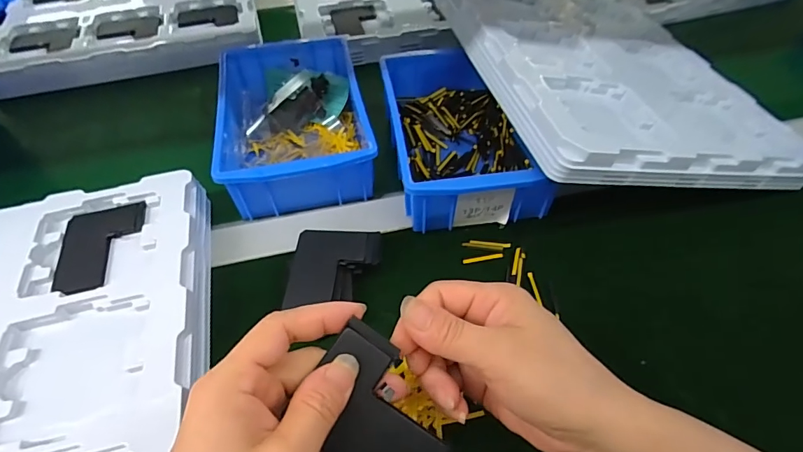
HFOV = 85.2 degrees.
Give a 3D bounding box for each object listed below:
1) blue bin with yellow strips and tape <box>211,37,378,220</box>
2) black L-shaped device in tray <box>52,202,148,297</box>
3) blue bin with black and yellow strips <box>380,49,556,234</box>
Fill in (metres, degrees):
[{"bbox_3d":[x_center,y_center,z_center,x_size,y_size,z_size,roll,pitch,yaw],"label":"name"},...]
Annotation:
[{"bbox_3d":[-0.108,-0.104,0.435,0.129,0.062,0.205,-10,52,-7],"label":"blue bin with yellow strips and tape"},{"bbox_3d":[-0.239,0.017,0.347,0.060,0.005,0.083,-10,52,-7],"label":"black L-shaped device in tray"},{"bbox_3d":[0.053,-0.090,0.419,0.125,0.062,0.209,-6,52,-4],"label":"blue bin with black and yellow strips"}]

